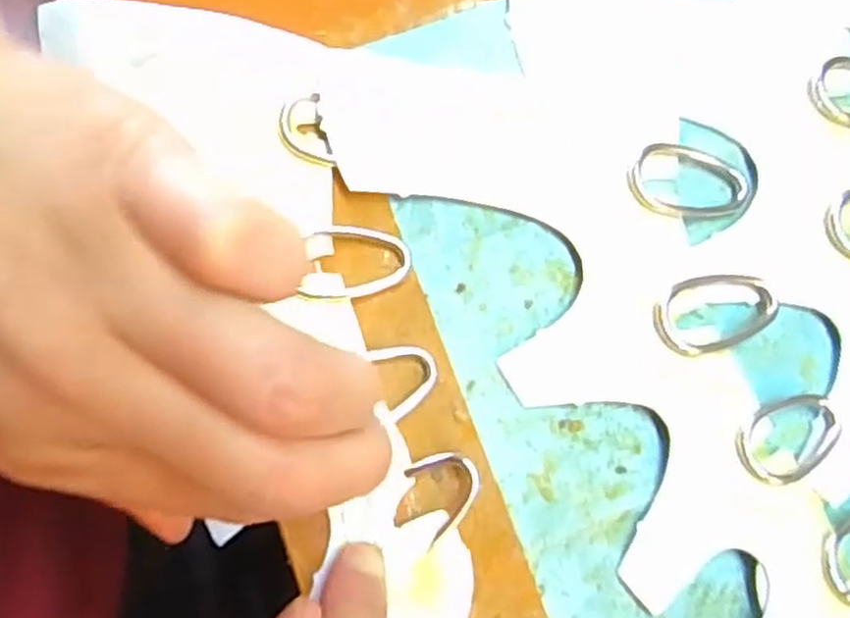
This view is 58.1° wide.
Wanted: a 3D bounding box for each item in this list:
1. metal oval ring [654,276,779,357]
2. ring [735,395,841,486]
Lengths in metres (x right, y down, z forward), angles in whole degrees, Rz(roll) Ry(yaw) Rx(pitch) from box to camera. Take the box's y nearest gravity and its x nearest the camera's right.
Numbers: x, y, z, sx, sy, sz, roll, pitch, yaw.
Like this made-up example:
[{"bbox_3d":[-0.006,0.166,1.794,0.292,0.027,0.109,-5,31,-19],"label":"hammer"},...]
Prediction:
[{"bbox_3d":[0.075,0.001,0.198,0.033,0.005,0.019,-13,80,-3],"label":"metal oval ring"},{"bbox_3d":[0.092,0.032,0.191,0.029,0.004,0.018,-26,81,-6],"label":"ring"}]

